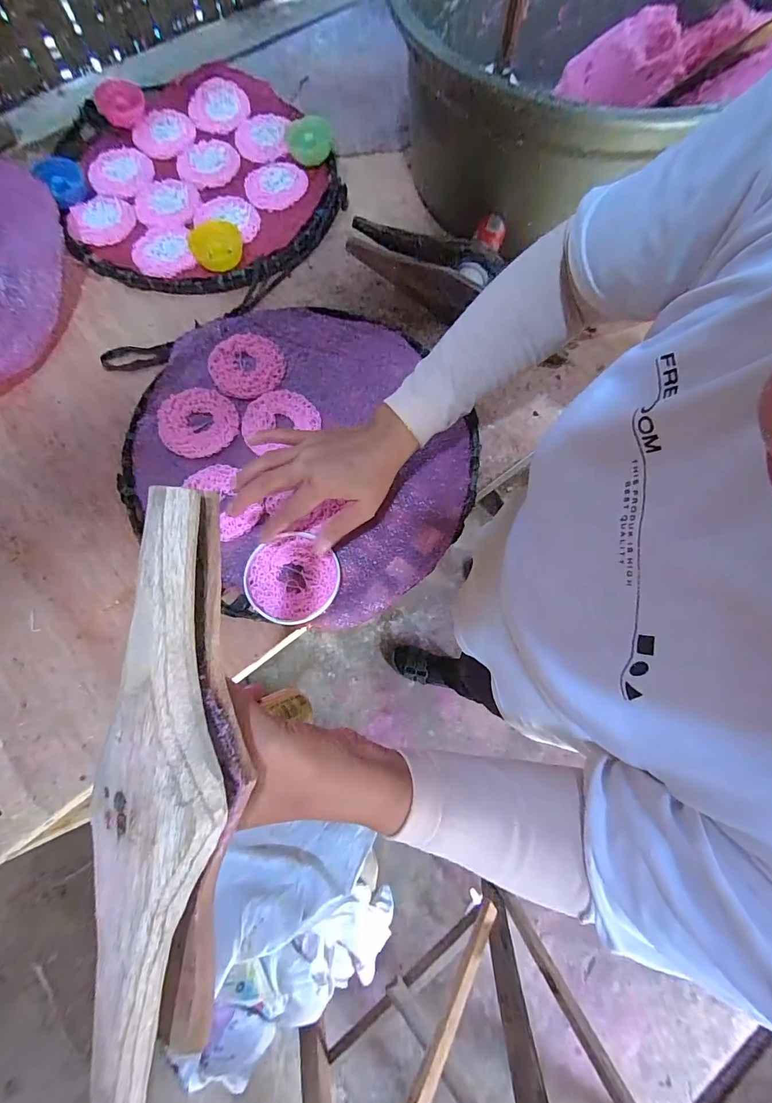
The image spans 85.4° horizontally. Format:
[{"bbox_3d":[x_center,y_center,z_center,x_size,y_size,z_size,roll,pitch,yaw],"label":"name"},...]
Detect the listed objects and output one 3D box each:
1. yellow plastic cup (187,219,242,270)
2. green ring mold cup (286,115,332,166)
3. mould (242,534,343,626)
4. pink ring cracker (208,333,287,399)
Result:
[{"bbox_3d":[-0.201,-0.363,0.496,0.059,0.024,0.055,0,74,0],"label":"yellow plastic cup"},{"bbox_3d":[-0.100,-0.539,0.545,0.059,0.031,0.068,-8,77,-3],"label":"green ring mold cup"},{"bbox_3d":[-0.088,0.024,0.394,0.089,0.011,0.089,0,76,-1],"label":"mould"},{"bbox_3d":[-0.154,-0.205,0.461,0.078,0.006,0.077,-43,79,-11],"label":"pink ring cracker"}]

